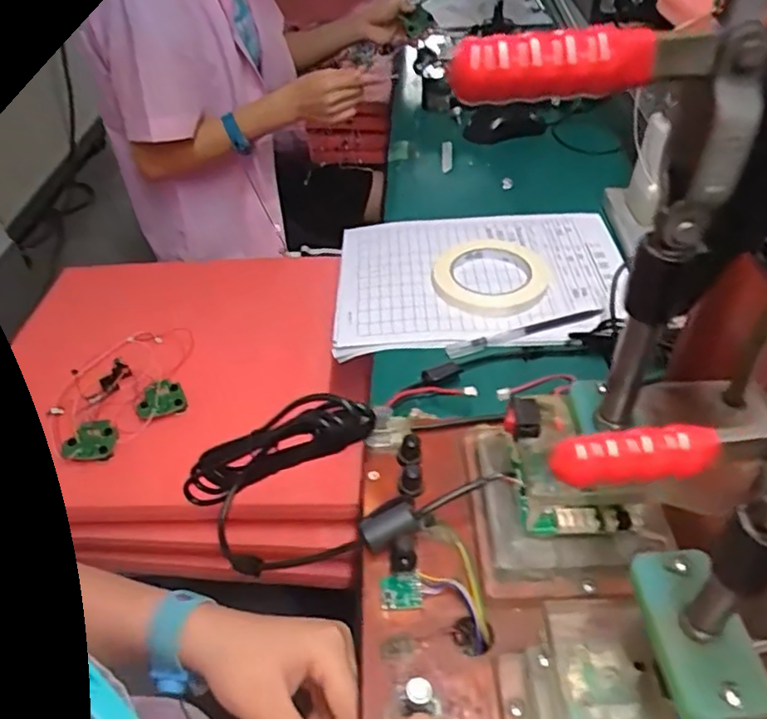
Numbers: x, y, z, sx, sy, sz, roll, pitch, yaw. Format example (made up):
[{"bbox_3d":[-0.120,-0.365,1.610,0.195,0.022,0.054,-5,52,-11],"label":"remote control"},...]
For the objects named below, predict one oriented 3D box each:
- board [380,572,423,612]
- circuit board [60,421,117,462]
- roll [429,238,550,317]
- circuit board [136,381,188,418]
[{"bbox_3d":[0.009,0.121,0.339,0.021,0.004,0.018,-7,43,-4],"label":"board"},{"bbox_3d":[-0.325,0.089,0.717,0.052,0.009,0.048,-1,57,-8],"label":"circuit board"},{"bbox_3d":[0.106,-0.089,0.657,0.112,0.018,0.122,-1,43,1],"label":"roll"},{"bbox_3d":[-0.260,0.047,0.760,0.055,0.014,0.043,-13,44,-10],"label":"circuit board"}]

